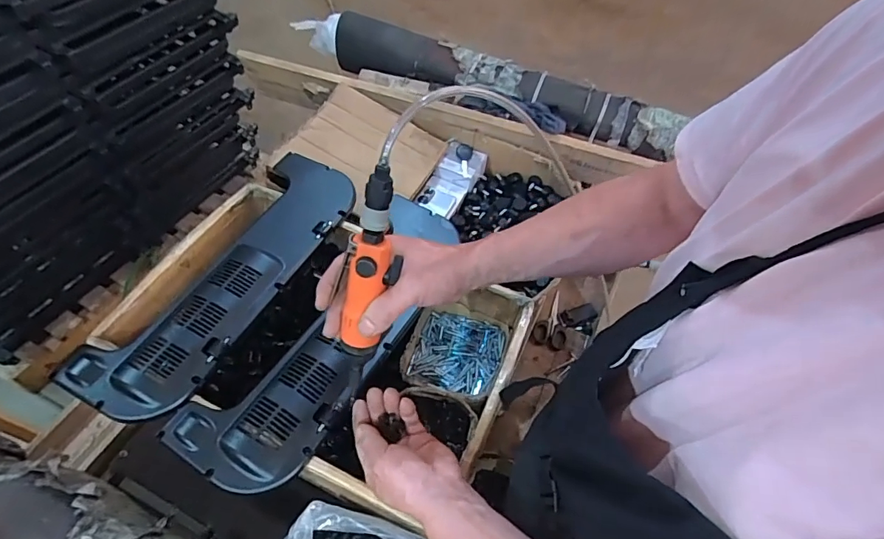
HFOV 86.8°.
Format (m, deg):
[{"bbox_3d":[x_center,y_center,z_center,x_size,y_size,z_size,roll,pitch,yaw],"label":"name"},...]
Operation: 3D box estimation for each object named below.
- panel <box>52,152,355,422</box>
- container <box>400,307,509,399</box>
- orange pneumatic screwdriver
[{"bbox_3d":[-0.309,0.002,0.701,0.168,0.057,0.472,25,57,12],"label":"panel"},{"bbox_3d":[0.023,0.138,0.771,0.146,0.061,0.146,17,56,6],"label":"container"},{"bbox_3d":[-0.072,0.025,0.457,0.041,0.253,0.034,15,26,5],"label":"orange pneumatic screwdriver"}]

